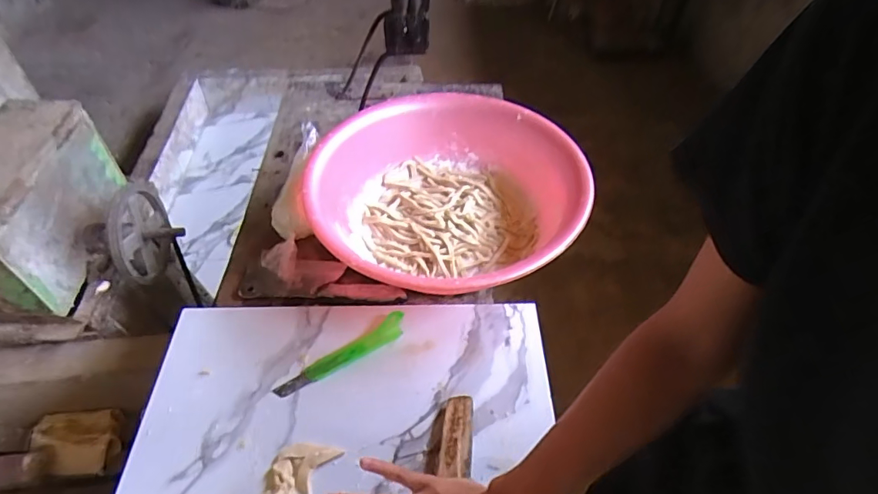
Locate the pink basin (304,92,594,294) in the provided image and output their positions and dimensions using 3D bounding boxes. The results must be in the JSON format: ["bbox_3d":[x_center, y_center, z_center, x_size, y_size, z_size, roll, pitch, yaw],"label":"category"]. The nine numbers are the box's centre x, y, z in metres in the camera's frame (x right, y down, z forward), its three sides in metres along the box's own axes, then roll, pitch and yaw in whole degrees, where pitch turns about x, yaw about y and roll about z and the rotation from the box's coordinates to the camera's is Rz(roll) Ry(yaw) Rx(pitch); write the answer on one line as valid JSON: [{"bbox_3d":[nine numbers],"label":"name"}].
[{"bbox_3d":[0.006,-0.079,0.768,0.379,0.151,0.398,2,52,-3],"label":"pink basin"}]

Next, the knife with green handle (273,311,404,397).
[{"bbox_3d":[-0.123,0.139,0.642,0.182,0.021,0.036,-25,58,-22],"label":"knife with green handle"}]

